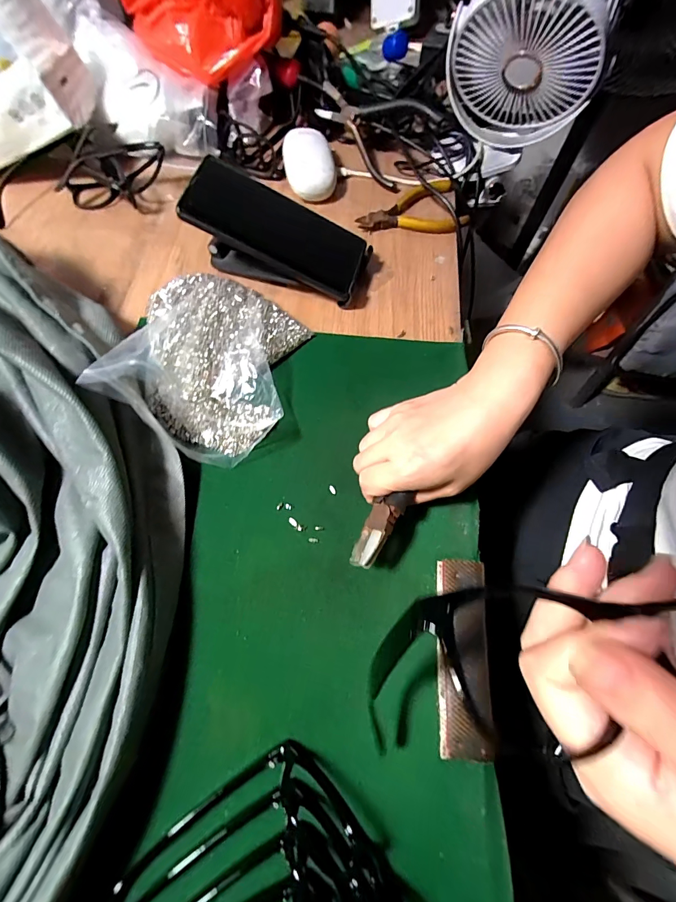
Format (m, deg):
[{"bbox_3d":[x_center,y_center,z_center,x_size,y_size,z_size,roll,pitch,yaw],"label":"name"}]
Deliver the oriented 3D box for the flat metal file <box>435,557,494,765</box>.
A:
[{"bbox_3d":[0.085,0.135,0.258,0.035,0.005,0.118,5,67,1],"label":"flat metal file"}]

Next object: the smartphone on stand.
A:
[{"bbox_3d":[-0.051,-0.200,0.360,0.157,0.075,0.078,14,68,5],"label":"smartphone on stand"}]

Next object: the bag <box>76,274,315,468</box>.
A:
[{"bbox_3d":[-0.108,-0.076,0.327,0.136,0.037,0.153,19,68,7],"label":"bag"}]

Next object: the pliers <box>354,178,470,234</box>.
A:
[{"bbox_3d":[0.079,-0.265,0.424,0.117,0.014,0.073,-16,68,-8],"label":"pliers"}]

